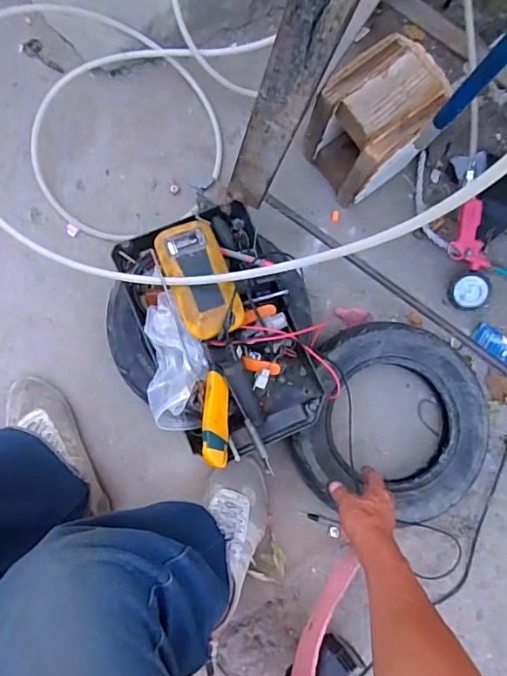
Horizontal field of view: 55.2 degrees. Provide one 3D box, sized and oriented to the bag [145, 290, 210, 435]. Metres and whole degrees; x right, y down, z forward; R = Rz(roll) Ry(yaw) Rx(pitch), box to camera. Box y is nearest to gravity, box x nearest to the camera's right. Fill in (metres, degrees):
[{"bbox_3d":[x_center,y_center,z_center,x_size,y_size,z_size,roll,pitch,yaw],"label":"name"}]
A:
[{"bbox_3d":[-0.108,0.033,0.678,0.080,0.081,0.194,-6,85,-7],"label":"bag"}]

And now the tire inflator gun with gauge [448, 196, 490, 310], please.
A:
[{"bbox_3d":[0.377,-0.144,0.845,0.058,0.033,0.186,-7,102,-5],"label":"tire inflator gun with gauge"}]

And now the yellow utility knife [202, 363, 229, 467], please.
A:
[{"bbox_3d":[-0.053,0.108,0.685,0.036,0.017,0.142,1,67,-4],"label":"yellow utility knife"}]

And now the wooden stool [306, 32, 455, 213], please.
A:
[{"bbox_3d":[0.191,-0.346,0.795,0.159,0.195,0.143,-37,88,-7],"label":"wooden stool"}]

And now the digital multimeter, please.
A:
[{"bbox_3d":[-0.078,-0.086,0.678,0.085,0.035,0.178,-20,71,-6],"label":"digital multimeter"}]

